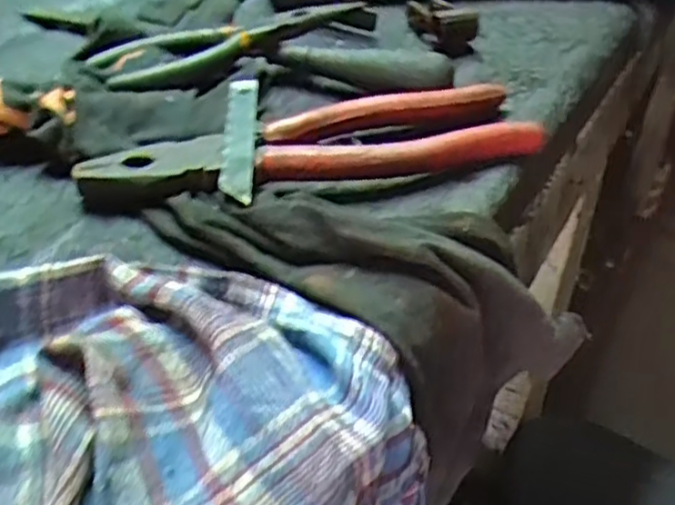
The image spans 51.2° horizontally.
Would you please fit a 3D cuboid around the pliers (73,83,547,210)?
[{"bbox_3d":[-0.008,-0.045,0.305,0.198,0.022,0.050,-9,41,-14],"label":"pliers"}]

